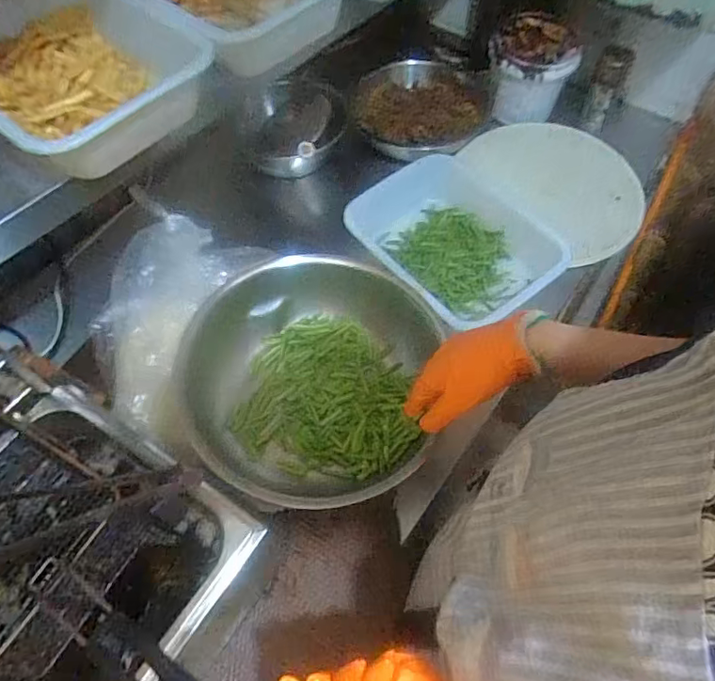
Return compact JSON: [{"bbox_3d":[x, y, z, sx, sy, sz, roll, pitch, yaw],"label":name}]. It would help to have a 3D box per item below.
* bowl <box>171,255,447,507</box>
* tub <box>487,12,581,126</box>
[{"bbox_3d":[-0.080,0.054,0.766,0.342,0.121,0.363,-1,59,2],"label":"bowl"},{"bbox_3d":[0.345,-0.545,1.066,0.169,0.128,0.175,4,59,5],"label":"tub"}]

